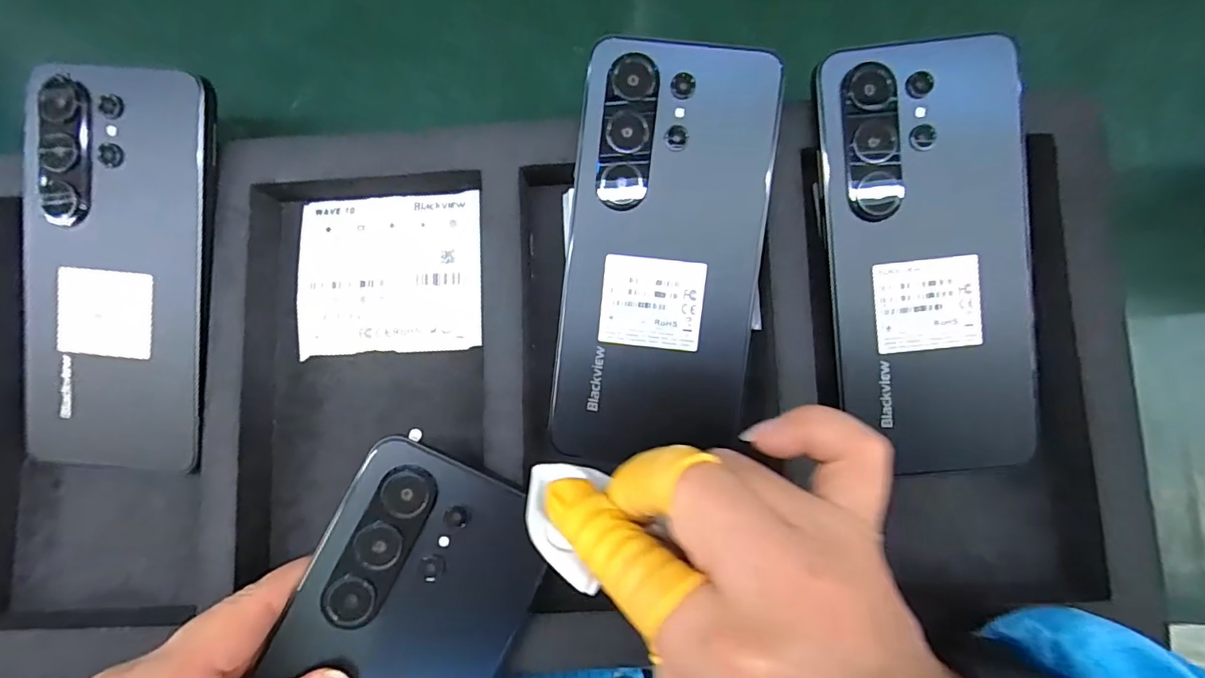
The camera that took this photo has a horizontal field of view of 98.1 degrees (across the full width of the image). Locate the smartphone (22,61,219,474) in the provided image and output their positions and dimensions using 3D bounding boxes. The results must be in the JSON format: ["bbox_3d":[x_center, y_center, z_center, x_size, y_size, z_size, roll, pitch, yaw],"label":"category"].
[{"bbox_3d":[-0.203,-0.028,0.221,0.079,0.011,0.164,6,94,4],"label":"smartphone"}]

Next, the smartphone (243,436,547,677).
[{"bbox_3d":[-0.081,0.122,0.181,0.075,0.008,0.160,27,82,-8],"label":"smartphone"}]

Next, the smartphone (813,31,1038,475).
[{"bbox_3d":[0.130,-0.030,0.208,0.078,0.008,0.168,-9,94,2],"label":"smartphone"}]

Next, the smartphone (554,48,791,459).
[{"bbox_3d":[0.024,-0.032,0.209,0.077,0.007,0.165,9,94,5],"label":"smartphone"}]

